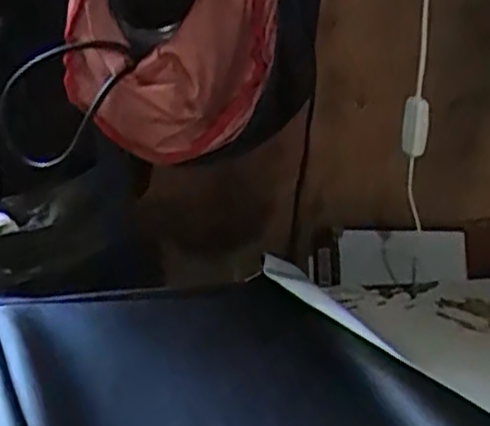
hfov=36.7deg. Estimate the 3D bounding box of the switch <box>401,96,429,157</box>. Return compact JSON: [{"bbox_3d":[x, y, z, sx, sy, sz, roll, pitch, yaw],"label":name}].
[{"bbox_3d":[0.163,-0.082,0.705,0.025,0.058,0.016,12,24,15],"label":"switch"}]

